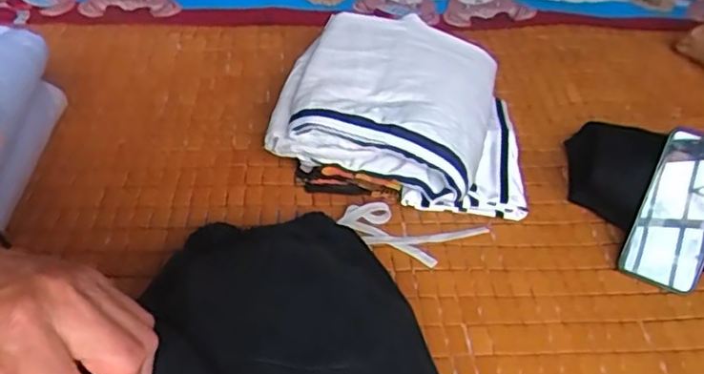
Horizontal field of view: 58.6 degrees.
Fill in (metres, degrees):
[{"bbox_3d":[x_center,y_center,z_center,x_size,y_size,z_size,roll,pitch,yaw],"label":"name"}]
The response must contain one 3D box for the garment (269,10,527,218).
[{"bbox_3d":[0.065,-0.100,0.798,0.292,0.110,0.273,7,40,3],"label":"garment"}]

